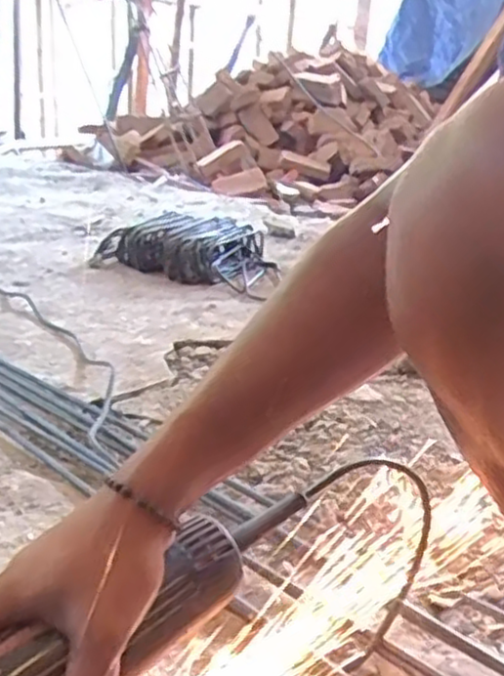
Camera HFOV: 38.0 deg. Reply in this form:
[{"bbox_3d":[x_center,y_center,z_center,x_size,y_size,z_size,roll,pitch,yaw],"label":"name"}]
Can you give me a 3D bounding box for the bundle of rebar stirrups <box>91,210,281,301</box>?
[{"bbox_3d":[-0.137,-0.180,1.502,0.351,0.095,0.257,1,21,-10],"label":"bundle of rebar stirrups"}]

